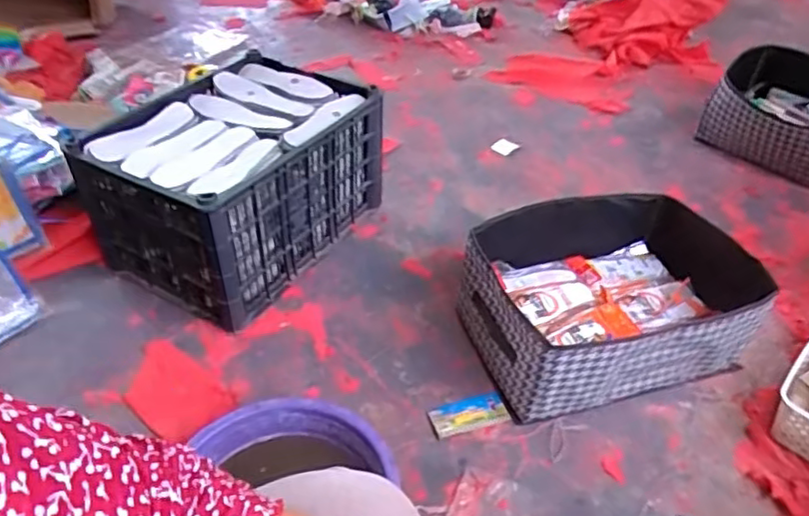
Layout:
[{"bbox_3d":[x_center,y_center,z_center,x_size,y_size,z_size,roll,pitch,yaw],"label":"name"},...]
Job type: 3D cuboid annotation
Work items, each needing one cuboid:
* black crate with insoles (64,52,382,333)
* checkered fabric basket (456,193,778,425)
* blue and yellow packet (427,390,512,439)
[{"bbox_3d":[-0.331,-0.159,1.275,0.391,0.288,0.487,23,45,23],"label":"black crate with insoles"},{"bbox_3d":[0.353,0.067,1.081,0.463,0.178,0.328,-11,42,-15],"label":"checkered fabric basket"},{"bbox_3d":[0.102,0.246,0.991,0.120,0.006,0.058,-12,42,-16],"label":"blue and yellow packet"}]

